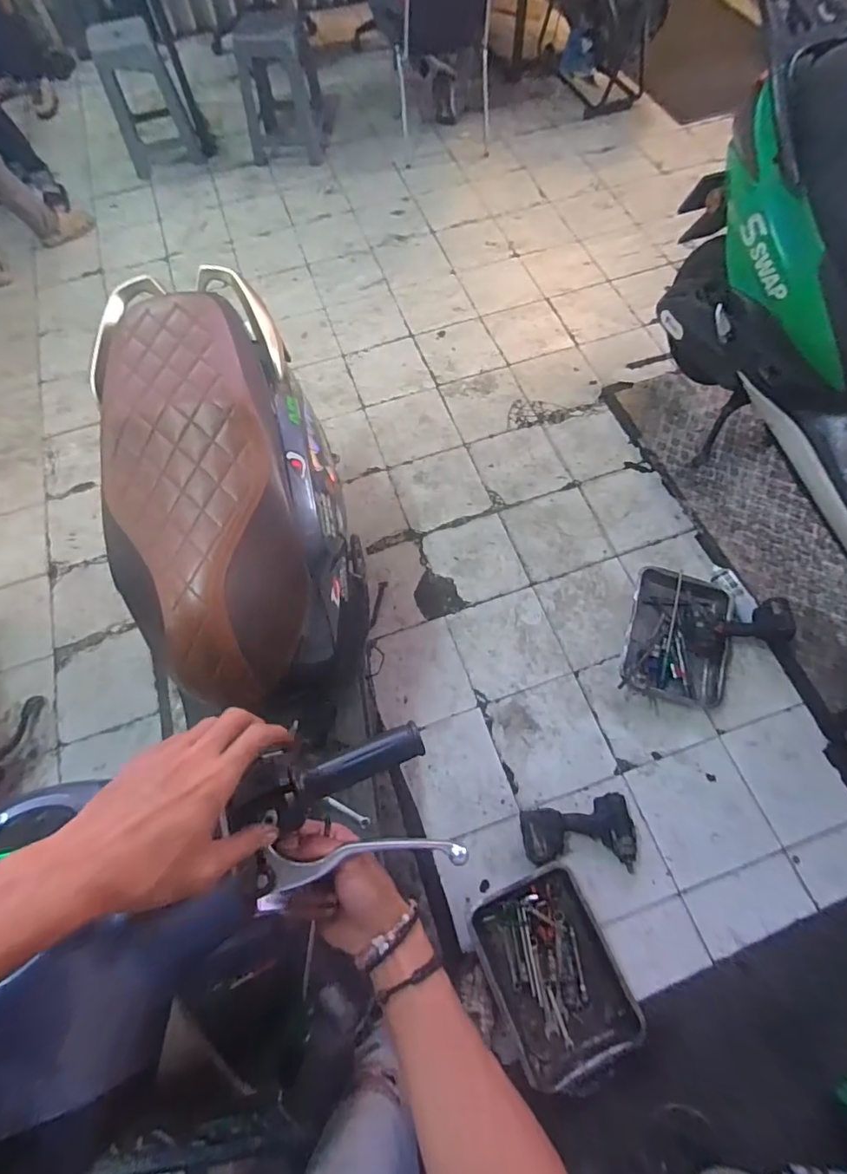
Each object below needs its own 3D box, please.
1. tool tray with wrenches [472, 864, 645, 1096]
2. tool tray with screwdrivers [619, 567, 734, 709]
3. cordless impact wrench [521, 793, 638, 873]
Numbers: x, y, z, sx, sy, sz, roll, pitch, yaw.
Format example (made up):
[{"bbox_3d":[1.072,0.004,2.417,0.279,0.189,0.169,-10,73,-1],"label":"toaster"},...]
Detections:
[{"bbox_3d":[0.314,0.927,1.204,0.294,0.044,0.411,-22,69,-7],"label":"tool tray with wrenches"},{"bbox_3d":[0.767,0.140,1.493,0.304,0.091,0.405,16,69,8],"label":"tool tray with screwdrivers"},{"bbox_3d":[0.406,0.646,1.294,0.292,0.068,0.173,-10,68,-2],"label":"cordless impact wrench"}]

